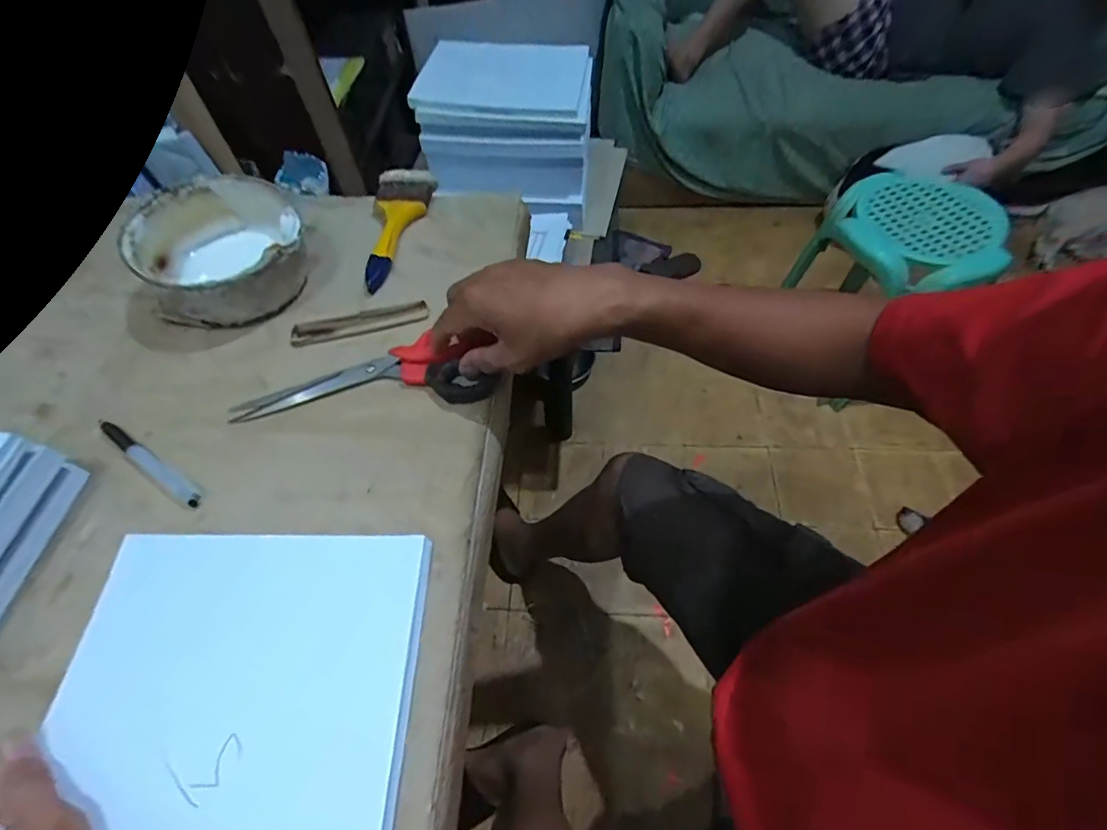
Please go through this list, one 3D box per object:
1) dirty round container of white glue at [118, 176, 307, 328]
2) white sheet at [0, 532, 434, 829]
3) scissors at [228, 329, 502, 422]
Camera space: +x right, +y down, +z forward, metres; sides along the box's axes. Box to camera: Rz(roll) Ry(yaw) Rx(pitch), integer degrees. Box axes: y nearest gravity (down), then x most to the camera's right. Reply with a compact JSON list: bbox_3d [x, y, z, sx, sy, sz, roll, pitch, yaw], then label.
[{"bbox_3d":[-0.314,-0.154,0.481,0.143,0.071,0.137,0,59,0],"label":"dirty round container of white glue"},{"bbox_3d":[-0.193,0.200,0.290,0.207,0.019,0.262,1,59,0],"label":"white sheet"},{"bbox_3d":[-0.160,-0.033,0.430,0.220,0.023,0.065,-8,59,1],"label":"scissors"}]

